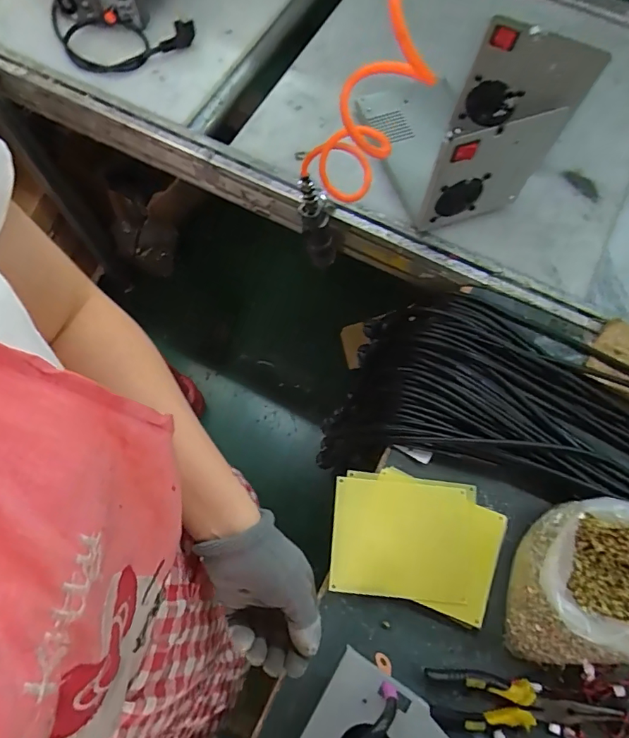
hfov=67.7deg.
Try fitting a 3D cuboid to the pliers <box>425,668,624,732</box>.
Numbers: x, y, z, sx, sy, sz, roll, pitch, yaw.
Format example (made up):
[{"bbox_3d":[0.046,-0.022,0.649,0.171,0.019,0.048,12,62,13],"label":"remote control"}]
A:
[{"bbox_3d":[0.217,0.349,0.488,0.192,0.019,0.054,3,70,1],"label":"pliers"}]

